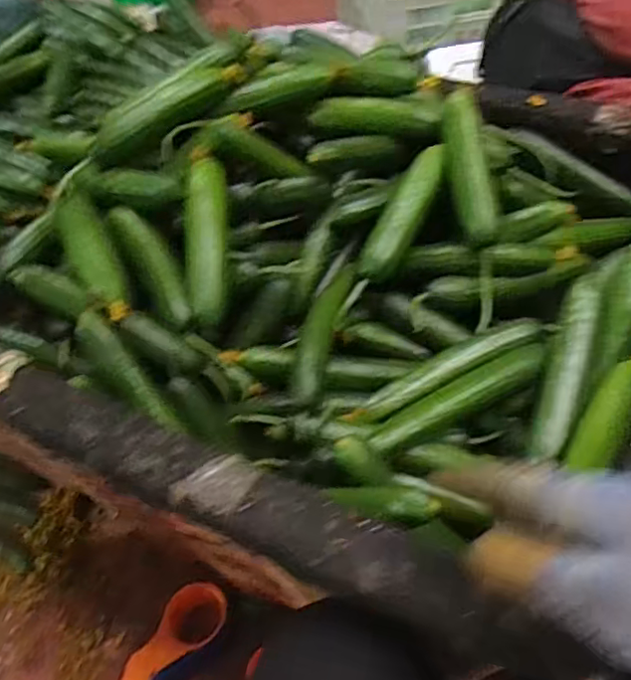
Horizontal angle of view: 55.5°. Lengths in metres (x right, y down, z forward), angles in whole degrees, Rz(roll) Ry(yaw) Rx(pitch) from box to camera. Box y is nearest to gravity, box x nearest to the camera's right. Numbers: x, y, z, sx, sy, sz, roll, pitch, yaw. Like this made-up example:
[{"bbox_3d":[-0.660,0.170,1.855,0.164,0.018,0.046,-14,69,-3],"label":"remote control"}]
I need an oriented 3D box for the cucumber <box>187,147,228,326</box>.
[{"bbox_3d":[-0.094,-0.092,0.535,0.031,0.035,0.157,-4,71,3],"label":"cucumber"}]

